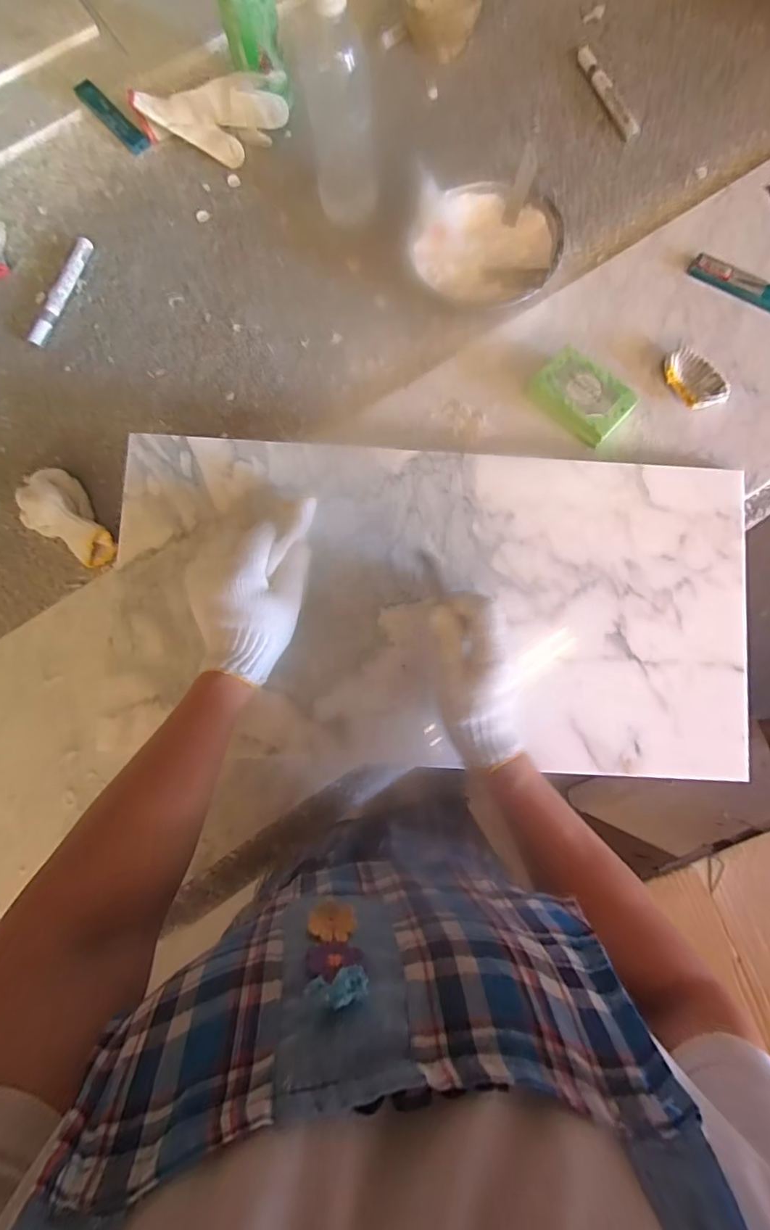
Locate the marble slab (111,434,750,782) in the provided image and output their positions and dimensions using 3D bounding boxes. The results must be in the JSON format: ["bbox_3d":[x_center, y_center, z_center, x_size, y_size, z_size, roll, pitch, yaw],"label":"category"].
[{"bbox_3d":[0.050,-0.009,0.487,0.589,0.017,0.298,3,86,-1],"label":"marble slab"}]

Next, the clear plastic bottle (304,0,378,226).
[{"bbox_3d":[-0.044,-0.501,0.512,0.063,0.206,0.054,-6,80,1],"label":"clear plastic bottle"}]

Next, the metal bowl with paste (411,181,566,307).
[{"bbox_3d":[0.109,-0.393,0.557,0.145,0.059,0.136,0,81,2],"label":"metal bowl with paste"}]

